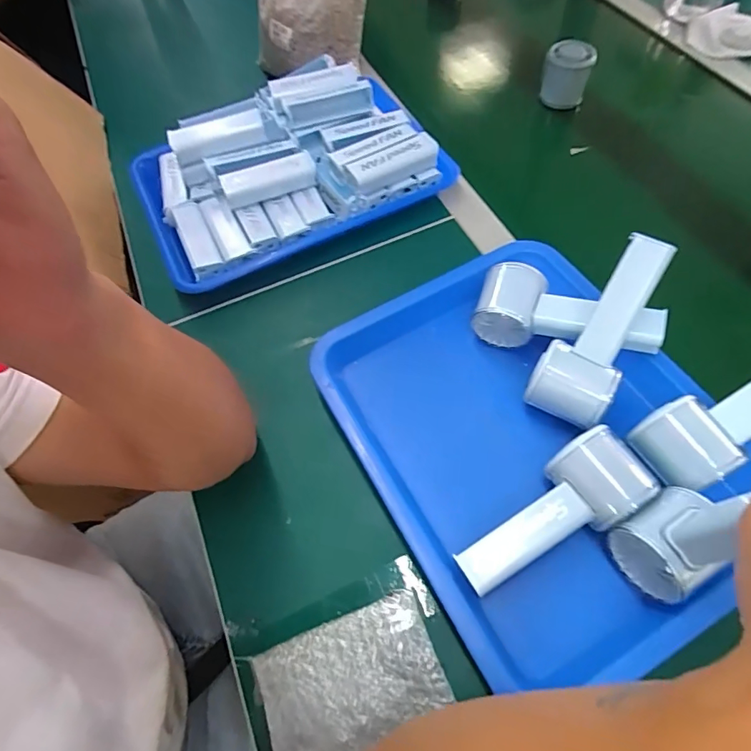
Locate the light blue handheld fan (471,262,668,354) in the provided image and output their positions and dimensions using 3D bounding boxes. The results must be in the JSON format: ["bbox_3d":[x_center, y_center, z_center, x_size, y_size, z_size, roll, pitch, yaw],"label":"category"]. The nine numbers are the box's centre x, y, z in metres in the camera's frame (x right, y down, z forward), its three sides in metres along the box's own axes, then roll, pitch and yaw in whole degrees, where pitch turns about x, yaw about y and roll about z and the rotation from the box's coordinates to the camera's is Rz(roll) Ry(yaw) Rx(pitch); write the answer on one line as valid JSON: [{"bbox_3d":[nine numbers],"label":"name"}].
[{"bbox_3d":[0.164,-0.047,0.428,0.150,0.062,0.060,18,63,13],"label":"light blue handheld fan"}]

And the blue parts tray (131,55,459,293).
[{"bbox_3d":[-0.110,-0.248,0.556,0.326,0.081,0.247,-25,62,-11],"label":"blue parts tray"}]

